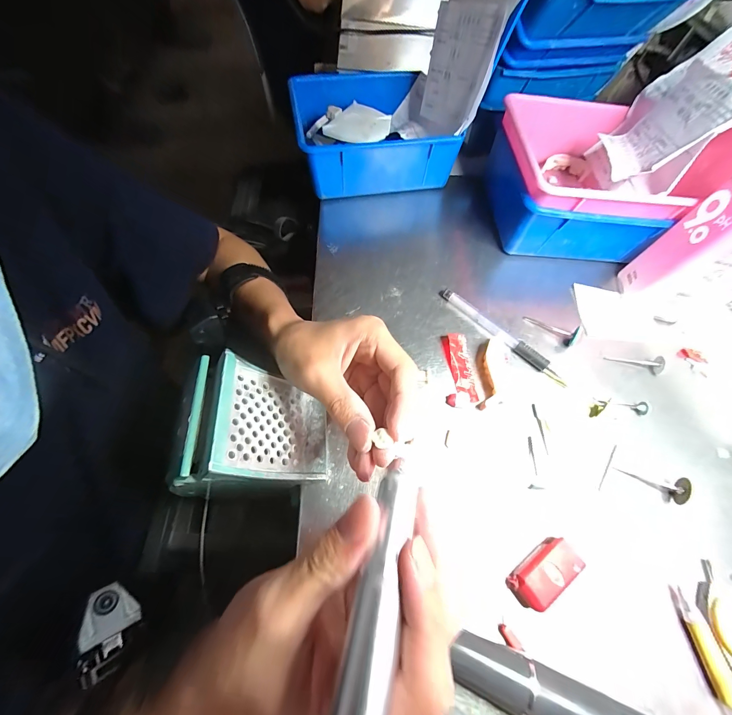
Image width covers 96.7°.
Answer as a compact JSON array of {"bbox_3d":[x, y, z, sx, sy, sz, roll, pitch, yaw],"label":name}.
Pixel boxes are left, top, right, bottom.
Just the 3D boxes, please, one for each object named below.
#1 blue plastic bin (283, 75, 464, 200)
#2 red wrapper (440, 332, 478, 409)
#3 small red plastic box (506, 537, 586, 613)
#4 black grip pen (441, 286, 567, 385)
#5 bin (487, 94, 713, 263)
[{"bbox_3d":[0.002,-0.265,0.387,0.164,0.067,0.163,-10,63,-9],"label":"blue plastic bin"},{"bbox_3d":[0.079,0.010,0.276,0.027,0.009,0.066,0,62,-4],"label":"red wrapper"},{"bbox_3d":[0.112,0.137,0.209,0.044,0.019,0.025,-33,69,-19],"label":"small red plastic box"},{"bbox_3d":[0.120,-0.020,0.294,0.132,0.012,0.013,42,67,17],"label":"black grip pen"},{"bbox_3d":[0.207,-0.183,0.344,0.139,0.085,0.160,-2,62,-5],"label":"bin"}]

